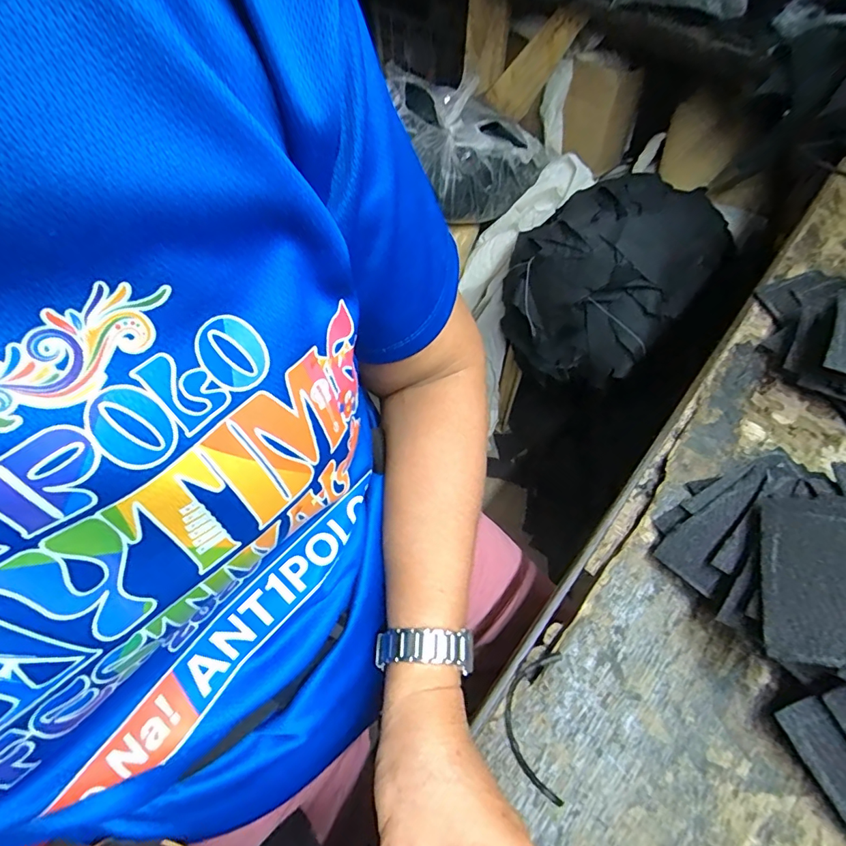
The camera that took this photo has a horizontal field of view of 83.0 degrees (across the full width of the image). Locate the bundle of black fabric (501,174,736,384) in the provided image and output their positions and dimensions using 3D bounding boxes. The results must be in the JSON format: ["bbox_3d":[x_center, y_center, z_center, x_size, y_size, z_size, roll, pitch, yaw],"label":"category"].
[{"bbox_3d":[0.315,-0.268,0.852,0.295,0.239,0.319,-39,67,-20],"label":"bundle of black fabric"}]

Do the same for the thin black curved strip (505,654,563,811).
[{"bbox_3d":[0.070,0.190,0.305,0.034,0.009,0.080,8,60,4],"label":"thin black curved strip"}]

